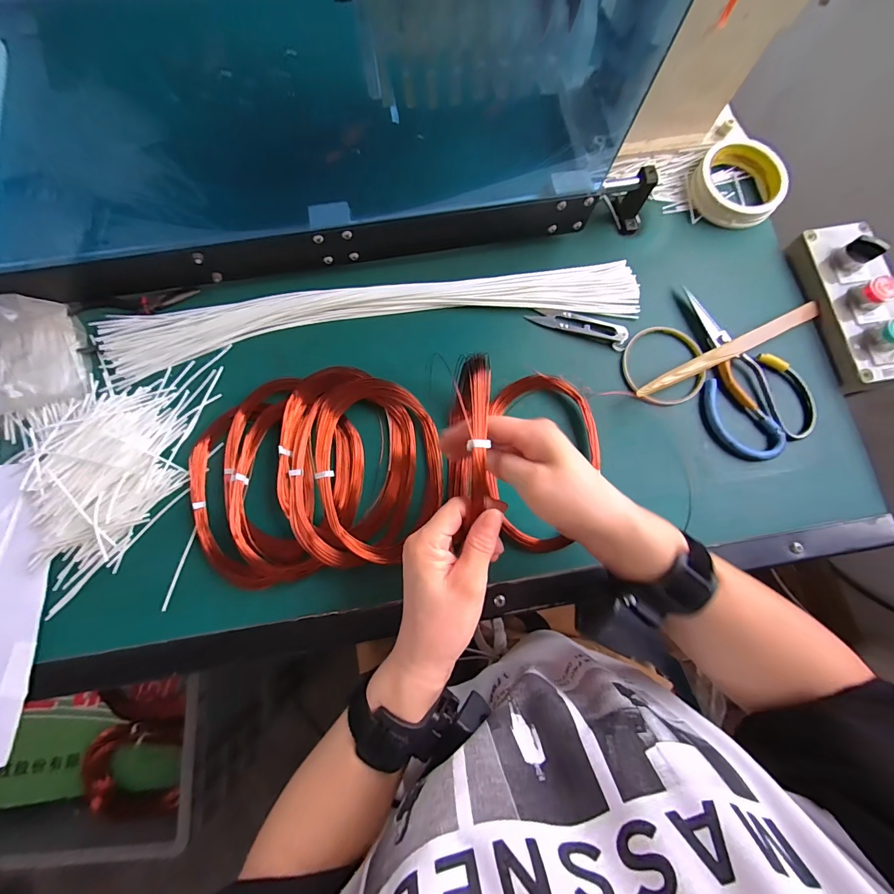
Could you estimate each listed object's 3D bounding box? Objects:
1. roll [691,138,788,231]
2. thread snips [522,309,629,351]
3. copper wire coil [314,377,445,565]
[{"bbox_3d":[0.319,-0.289,0.418,0.092,0.028,0.093,0,78,-1],"label":"roll"},{"bbox_3d":[0.136,-0.127,0.395,0.101,0.010,0.024,18,79,3],"label":"thread snips"},{"bbox_3d":[-0.060,0.018,0.351,0.110,0.023,0.167,-10,79,-3],"label":"copper wire coil"}]

